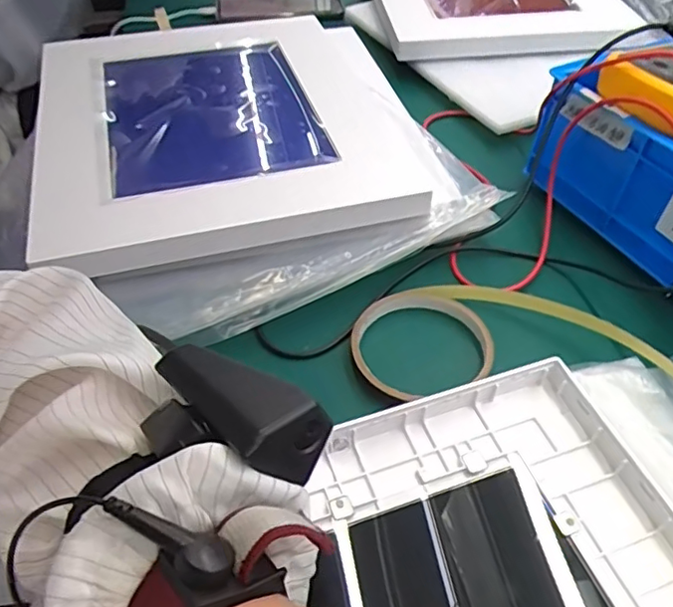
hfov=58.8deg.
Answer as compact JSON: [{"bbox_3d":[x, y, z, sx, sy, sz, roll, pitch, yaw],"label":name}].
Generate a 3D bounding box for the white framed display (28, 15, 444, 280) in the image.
[{"bbox_3d":[-0.090,-0.144,0.471,0.288,0.033,0.305,-12,49,-12],"label":"white framed display"}]

